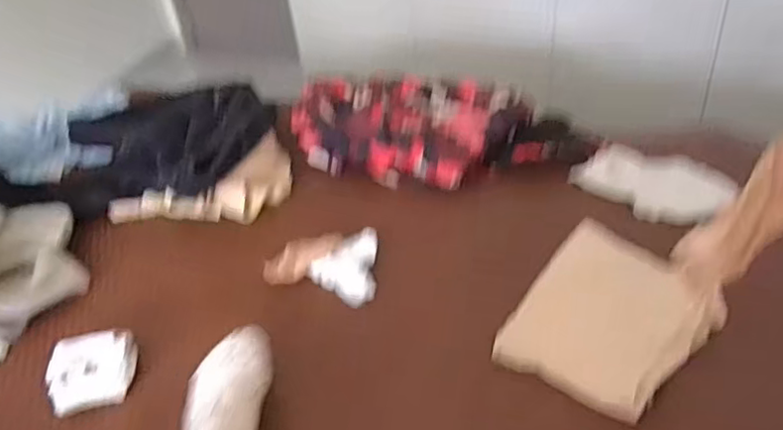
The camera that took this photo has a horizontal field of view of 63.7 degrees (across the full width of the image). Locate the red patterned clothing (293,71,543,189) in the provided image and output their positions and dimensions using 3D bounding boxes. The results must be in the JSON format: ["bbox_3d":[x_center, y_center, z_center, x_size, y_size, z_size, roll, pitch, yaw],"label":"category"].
[{"bbox_3d":[0.035,-0.180,1.107,0.378,0.074,0.301,13,43,25],"label":"red patterned clothing"}]

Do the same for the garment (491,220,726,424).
[{"bbox_3d":[0.255,0.118,0.744,0.194,0.033,0.233,26,49,36],"label":"garment"}]

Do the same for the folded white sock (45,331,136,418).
[{"bbox_3d":[-0.352,0.185,0.749,0.100,0.030,0.090,-18,60,-6],"label":"folded white sock"}]

